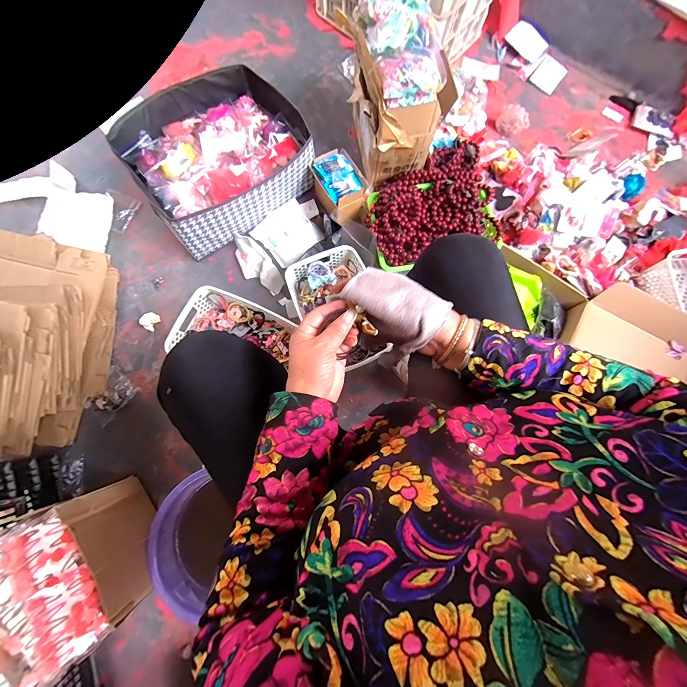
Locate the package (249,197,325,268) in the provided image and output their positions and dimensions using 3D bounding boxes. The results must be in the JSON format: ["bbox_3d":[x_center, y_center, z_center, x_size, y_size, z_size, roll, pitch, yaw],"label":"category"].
[{"bbox_3d":[-0.149,-0.307,0.845,0.159,0.027,0.150,-43,80,-10],"label":"package"}]

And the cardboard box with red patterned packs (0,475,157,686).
[{"bbox_3d":[-0.483,0.418,0.567,0.174,0.213,0.233,-37,81,-7],"label":"cardboard box with red patterned packs"}]

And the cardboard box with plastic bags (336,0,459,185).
[{"bbox_3d":[0.123,-0.615,0.779,0.192,0.318,0.277,-18,79,-4],"label":"cardboard box with plastic bags"}]

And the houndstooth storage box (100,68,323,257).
[{"bbox_3d":[-0.320,-0.481,0.818,0.408,0.174,0.364,-38,81,-7],"label":"houndstooth storage box"}]

